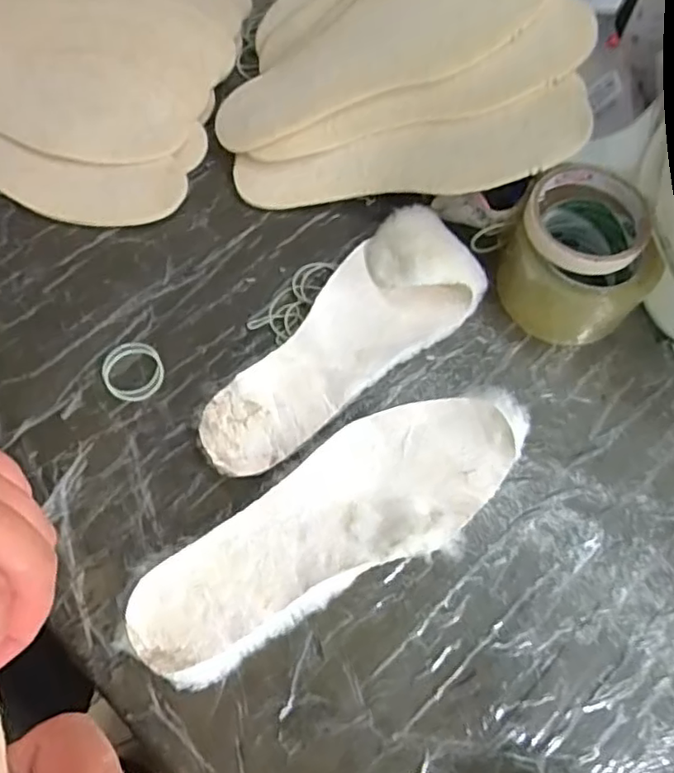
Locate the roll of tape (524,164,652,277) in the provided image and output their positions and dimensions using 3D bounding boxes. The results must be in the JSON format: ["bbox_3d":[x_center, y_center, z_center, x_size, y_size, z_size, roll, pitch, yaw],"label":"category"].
[{"bbox_3d":[0.178,-0.118,0.458,0.085,0.021,0.087,1,68,-3],"label":"roll of tape"}]

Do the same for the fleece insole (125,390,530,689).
[{"bbox_3d":[0.002,0.089,0.419,0.278,0.029,0.091,-31,73,-14],"label":"fleece insole"}]

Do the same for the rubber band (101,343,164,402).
[{"bbox_3d":[-0.150,-0.011,0.467,0.043,0.004,0.048,-15,70,-9],"label":"rubber band"}]

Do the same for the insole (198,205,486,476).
[{"bbox_3d":[-0.003,-0.038,0.461,0.244,0.050,0.096,-37,75,-16],"label":"insole"}]

